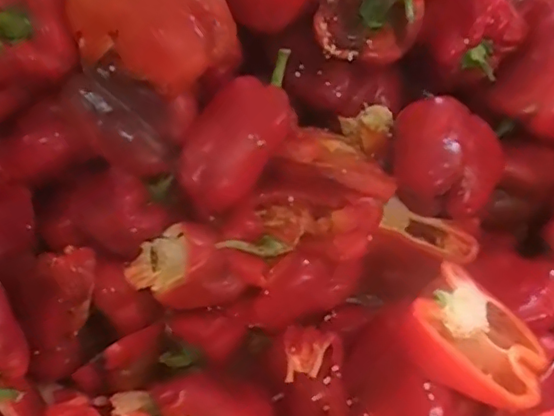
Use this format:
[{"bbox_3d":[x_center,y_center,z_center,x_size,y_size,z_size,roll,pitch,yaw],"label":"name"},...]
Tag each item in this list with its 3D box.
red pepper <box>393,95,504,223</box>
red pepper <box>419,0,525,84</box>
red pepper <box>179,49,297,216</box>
[{"bbox_3d":[0.144,-0.046,0.509,0.093,0.066,0.094,-2,55,2],"label":"red pepper"},{"bbox_3d":[0.176,-0.167,0.565,0.085,0.076,0.093,-40,62,-22],"label":"red pepper"},{"bbox_3d":[-0.022,-0.067,0.502,0.068,0.064,0.149,33,63,24],"label":"red pepper"}]

